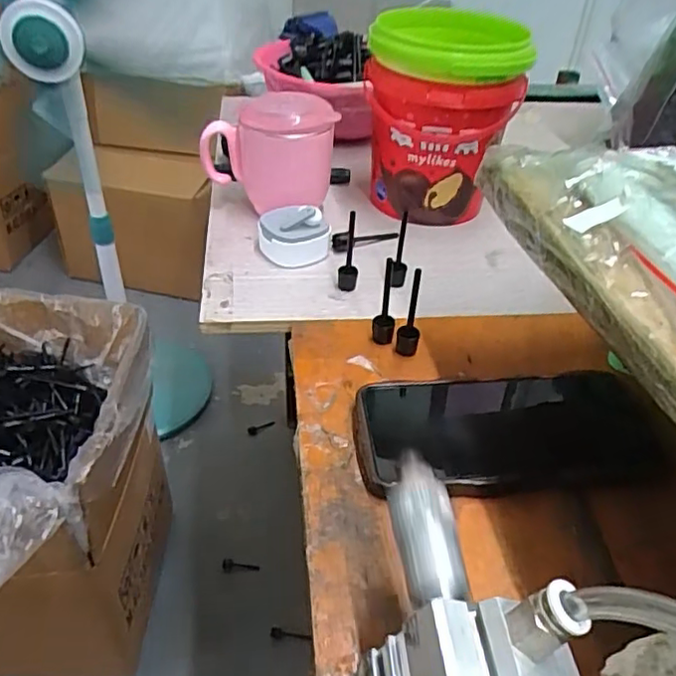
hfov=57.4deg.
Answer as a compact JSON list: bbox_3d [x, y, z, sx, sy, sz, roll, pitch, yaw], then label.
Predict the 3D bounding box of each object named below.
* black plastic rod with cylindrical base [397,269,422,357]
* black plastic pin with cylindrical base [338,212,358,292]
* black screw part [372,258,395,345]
[{"bbox_3d":[0.047,-0.015,0.395,0.014,0.064,0.012,7,39,4],"label":"black plastic rod with cylindrical base"},{"bbox_3d":[0.009,-0.065,0.460,0.014,0.062,0.019,3,39,0],"label":"black plastic pin with cylindrical base"},{"bbox_3d":[0.032,-0.022,0.405,0.014,0.062,0.012,5,39,2],"label":"black screw part"}]

